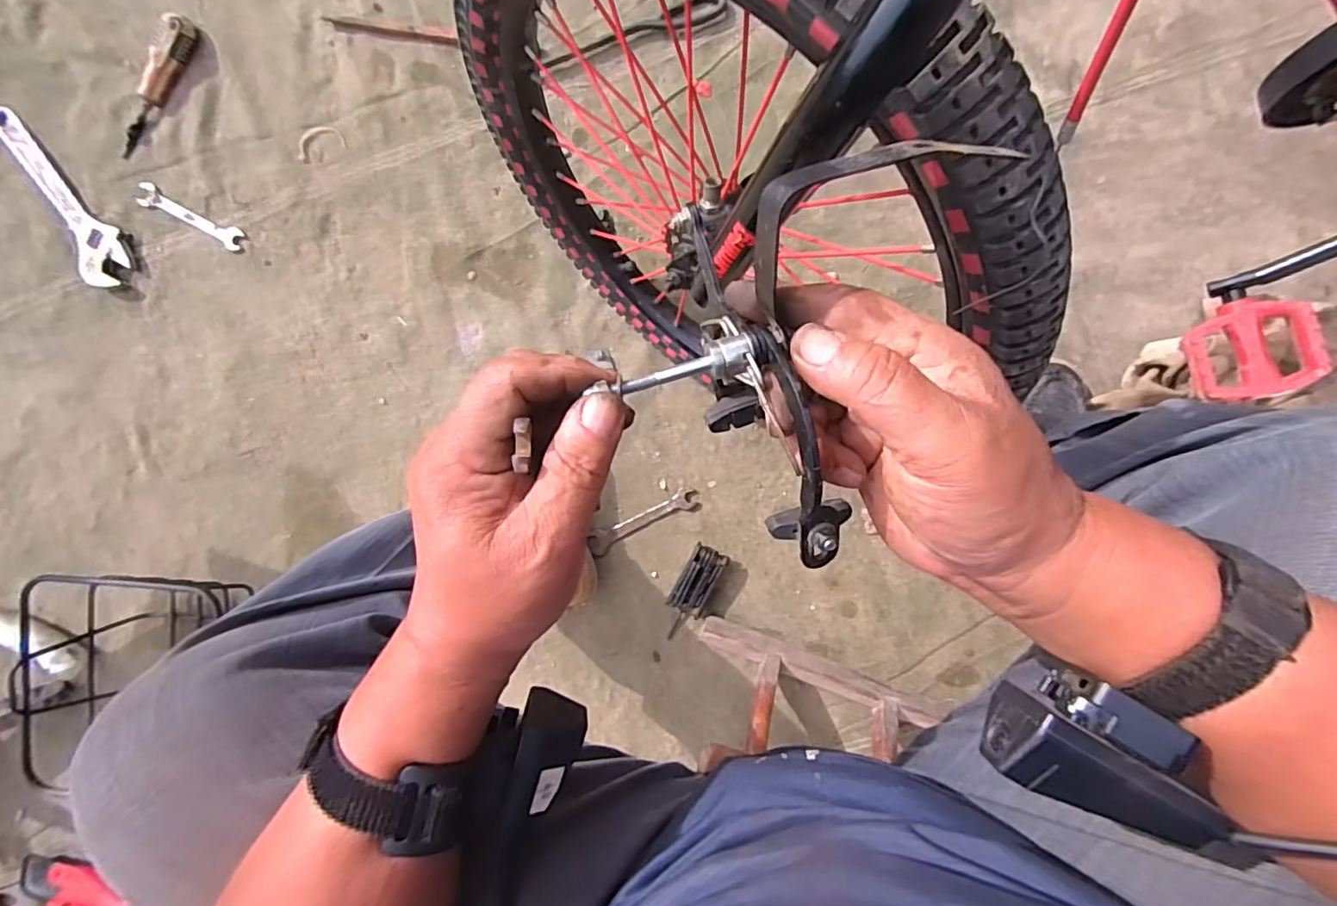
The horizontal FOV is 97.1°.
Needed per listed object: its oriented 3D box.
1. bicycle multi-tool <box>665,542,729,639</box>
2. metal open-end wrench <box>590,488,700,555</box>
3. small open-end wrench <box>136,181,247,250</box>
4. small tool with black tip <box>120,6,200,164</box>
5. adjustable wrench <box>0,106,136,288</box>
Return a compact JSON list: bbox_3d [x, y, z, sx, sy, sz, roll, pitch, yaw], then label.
[{"bbox_3d":[0.029,0.174,0.729,0.045,0.025,0.123,27,95,3],"label":"bicycle multi-tool"},{"bbox_3d":[-0.032,0.085,0.741,0.147,0.007,0.030,-28,91,5],"label":"metal open-end wrench"},{"bbox_3d":[-0.601,-0.297,0.741,0.140,0.009,0.028,27,95,3],"label":"small open-end wrench"},{"bbox_3d":[-0.629,-0.447,0.718,0.034,0.033,0.179,35,95,2],"label":"small tool with black tip"},{"bbox_3d":[-0.752,-0.324,0.735,0.067,0.020,0.241,-28,91,5],"label":"adjustable wrench"}]

